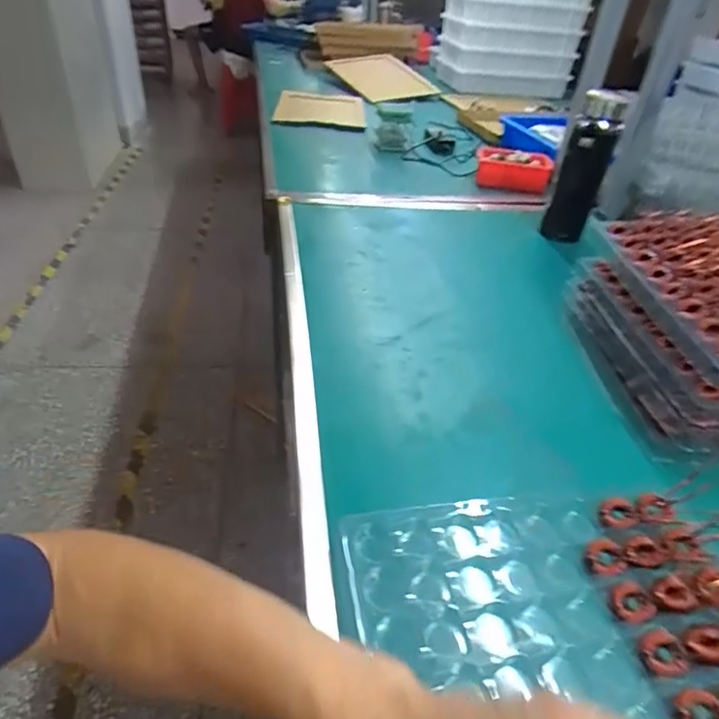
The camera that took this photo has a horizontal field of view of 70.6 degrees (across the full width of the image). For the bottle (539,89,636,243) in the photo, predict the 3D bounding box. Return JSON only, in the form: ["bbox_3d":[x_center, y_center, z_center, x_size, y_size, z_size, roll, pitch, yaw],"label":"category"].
[{"bbox_3d":[0.370,-0.320,0.843,0.075,0.215,0.070,3,37,-2],"label":"bottle"}]

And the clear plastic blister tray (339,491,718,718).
[{"bbox_3d":[0.142,0.204,0.300,0.269,0.024,0.278,-3,39,-11],"label":"clear plastic blister tray"}]

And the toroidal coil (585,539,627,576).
[{"bbox_3d":[0.181,0.146,0.375,0.028,0.009,0.025,-29,49,-36],"label":"toroidal coil"}]

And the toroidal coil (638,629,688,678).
[{"bbox_3d":[0.194,0.188,0.324,0.027,0.006,0.025,3,38,-3],"label":"toroidal coil"}]

